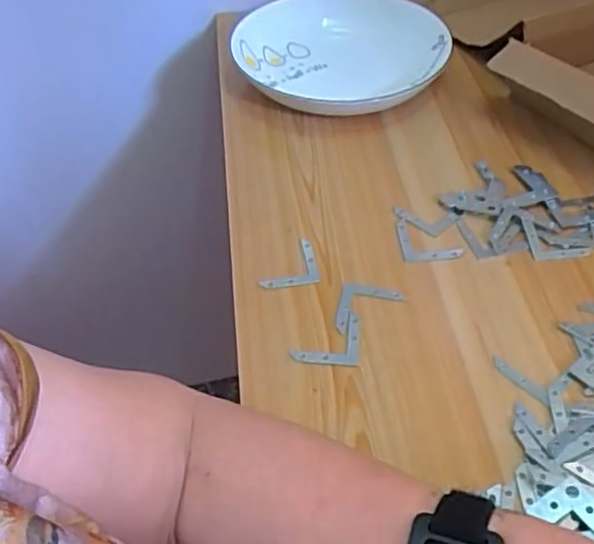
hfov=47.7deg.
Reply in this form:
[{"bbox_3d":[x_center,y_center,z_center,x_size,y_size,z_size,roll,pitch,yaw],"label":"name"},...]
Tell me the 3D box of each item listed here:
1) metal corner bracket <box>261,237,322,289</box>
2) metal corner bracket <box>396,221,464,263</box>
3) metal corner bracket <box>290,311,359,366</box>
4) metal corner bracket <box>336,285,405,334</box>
[{"bbox_3d":[0.002,-0.001,0.462,0.030,0.004,0.052,29,52,16],"label":"metal corner bracket"},{"bbox_3d":[0.094,-0.022,0.480,0.043,0.006,0.037,-4,47,-2],"label":"metal corner bracket"},{"bbox_3d":[0.018,0.040,0.422,0.041,0.004,0.041,2,47,3],"label":"metal corner bracket"},{"bbox_3d":[0.047,0.025,0.436,0.040,0.004,0.040,9,48,9],"label":"metal corner bracket"}]

